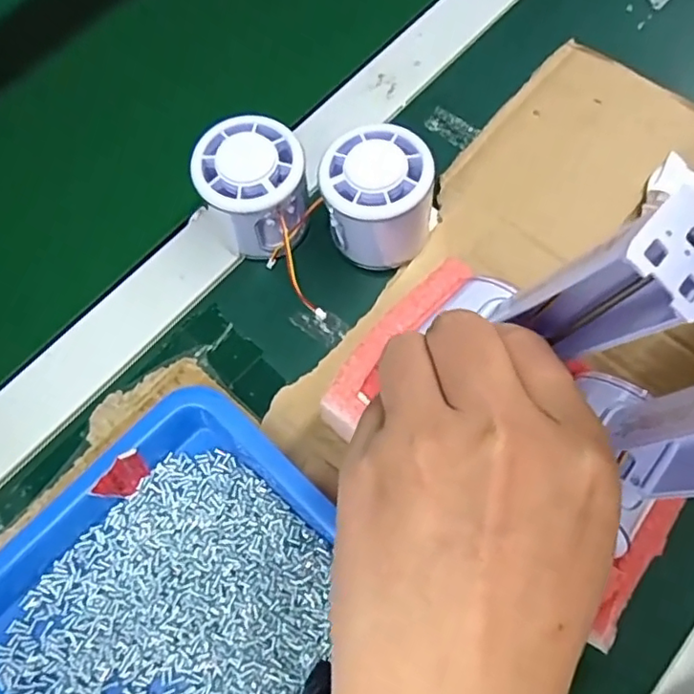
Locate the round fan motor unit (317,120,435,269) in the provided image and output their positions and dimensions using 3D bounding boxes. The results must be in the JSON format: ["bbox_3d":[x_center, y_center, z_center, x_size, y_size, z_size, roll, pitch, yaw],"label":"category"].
[{"bbox_3d":[0.017,-0.079,0.320,0.057,0.054,0.055,-1,69,2],"label":"round fan motor unit"}]

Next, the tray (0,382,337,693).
[{"bbox_3d":[-0.062,0.142,0.260,0.209,0.029,0.178,38,75,15],"label":"tray"}]

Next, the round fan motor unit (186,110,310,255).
[{"bbox_3d":[-0.050,-0.082,0.328,0.056,0.061,0.061,-1,69,2],"label":"round fan motor unit"}]

